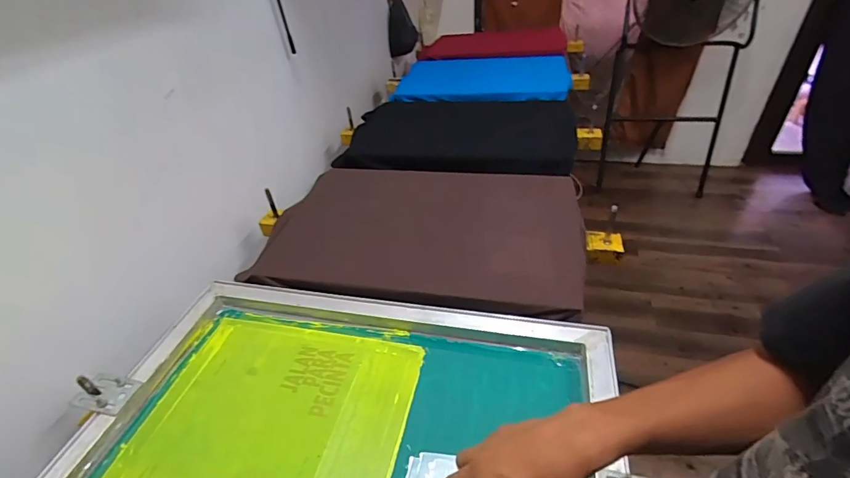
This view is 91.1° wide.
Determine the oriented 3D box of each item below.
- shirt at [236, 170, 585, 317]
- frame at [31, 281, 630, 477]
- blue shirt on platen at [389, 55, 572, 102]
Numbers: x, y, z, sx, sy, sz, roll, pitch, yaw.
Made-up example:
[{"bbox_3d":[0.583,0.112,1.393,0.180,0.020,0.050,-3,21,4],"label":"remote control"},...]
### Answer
[{"bbox_3d":[-0.018,-0.016,0.874,0.667,0.046,0.432,4,38,10],"label":"shirt"},{"bbox_3d":[-0.111,0.252,0.509,0.656,0.043,0.471,3,38,13],"label":"frame"},{"bbox_3d":[0.230,-0.626,1.616,0.661,0.035,0.460,-1,40,2],"label":"blue shirt on platen"}]

